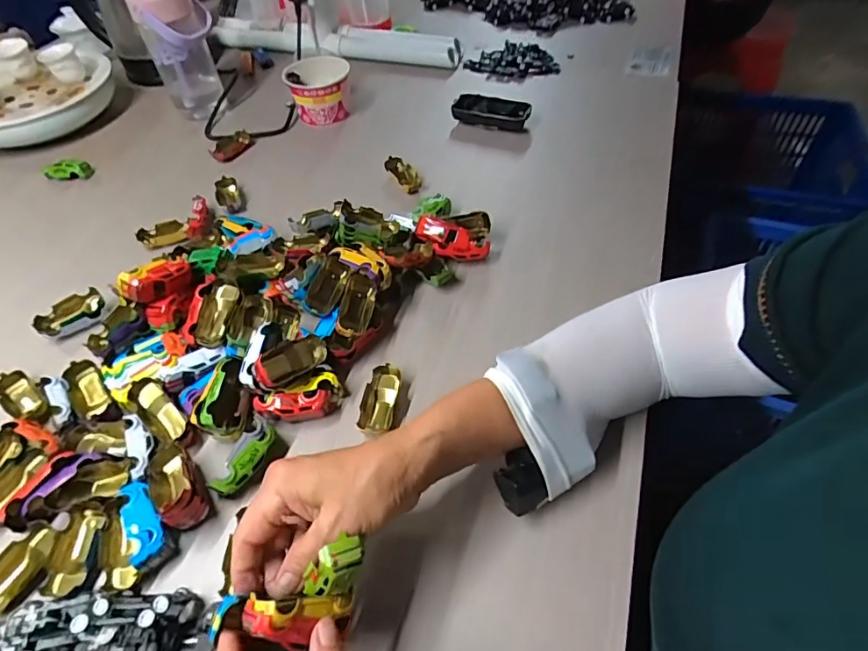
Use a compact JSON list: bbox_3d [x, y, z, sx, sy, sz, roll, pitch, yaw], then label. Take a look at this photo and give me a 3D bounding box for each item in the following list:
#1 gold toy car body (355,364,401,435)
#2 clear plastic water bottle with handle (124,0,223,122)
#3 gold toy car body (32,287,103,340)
[{"bbox_3d":[-0.047,0.066,0.439,0.030,0.015,0.067,2,50,6],"label":"gold toy car body"},{"bbox_3d":[-0.359,-0.393,0.733,0.094,0.189,0.068,-21,52,-12],"label":"clear plastic water bottle with handle"},{"bbox_3d":[-0.373,-0.009,0.525,0.064,0.025,0.031,-32,55,-20],"label":"gold toy car body"}]

